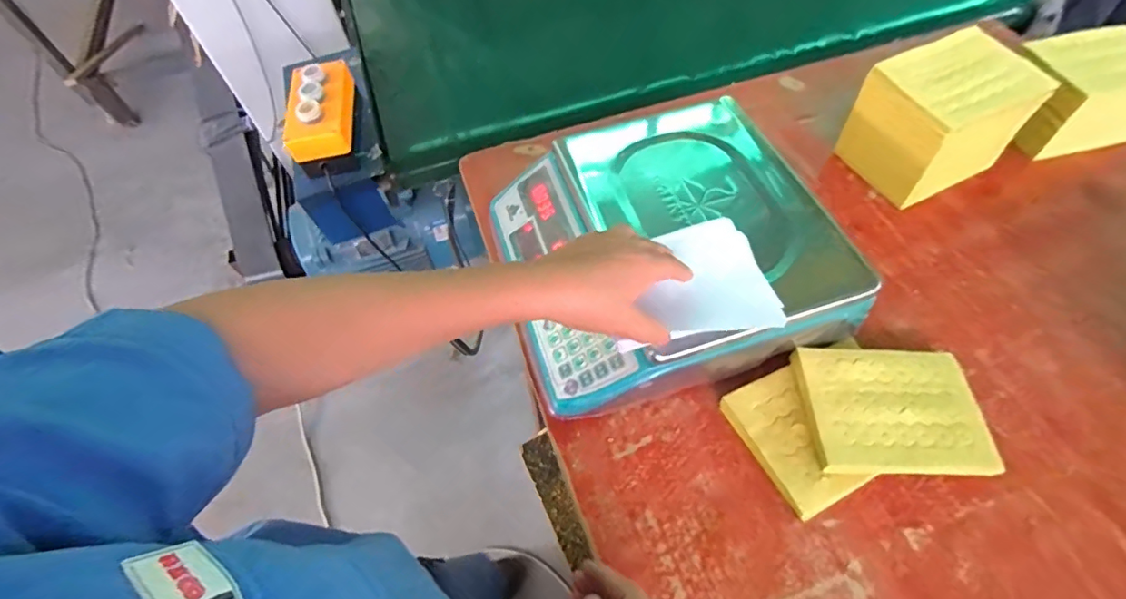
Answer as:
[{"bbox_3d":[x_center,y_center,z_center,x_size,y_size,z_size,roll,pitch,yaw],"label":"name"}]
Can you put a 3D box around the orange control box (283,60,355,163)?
[{"bbox_3d":[-0.320,-0.247,0.701,0.082,0.081,0.146,-10,58,-3],"label":"orange control box"}]

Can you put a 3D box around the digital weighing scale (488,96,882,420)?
[{"bbox_3d":[0.100,-0.060,0.563,0.320,0.113,0.308,-16,59,-7],"label":"digital weighing scale"}]

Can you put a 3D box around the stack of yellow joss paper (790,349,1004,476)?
[{"bbox_3d":[0.314,0.104,0.500,0.158,0.014,0.121,0,57,0],"label":"stack of yellow joss paper"}]

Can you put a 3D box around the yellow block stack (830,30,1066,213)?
[{"bbox_3d":[0.462,-0.218,0.641,0.159,0.130,0.136,-24,60,-12],"label":"yellow block stack"}]

